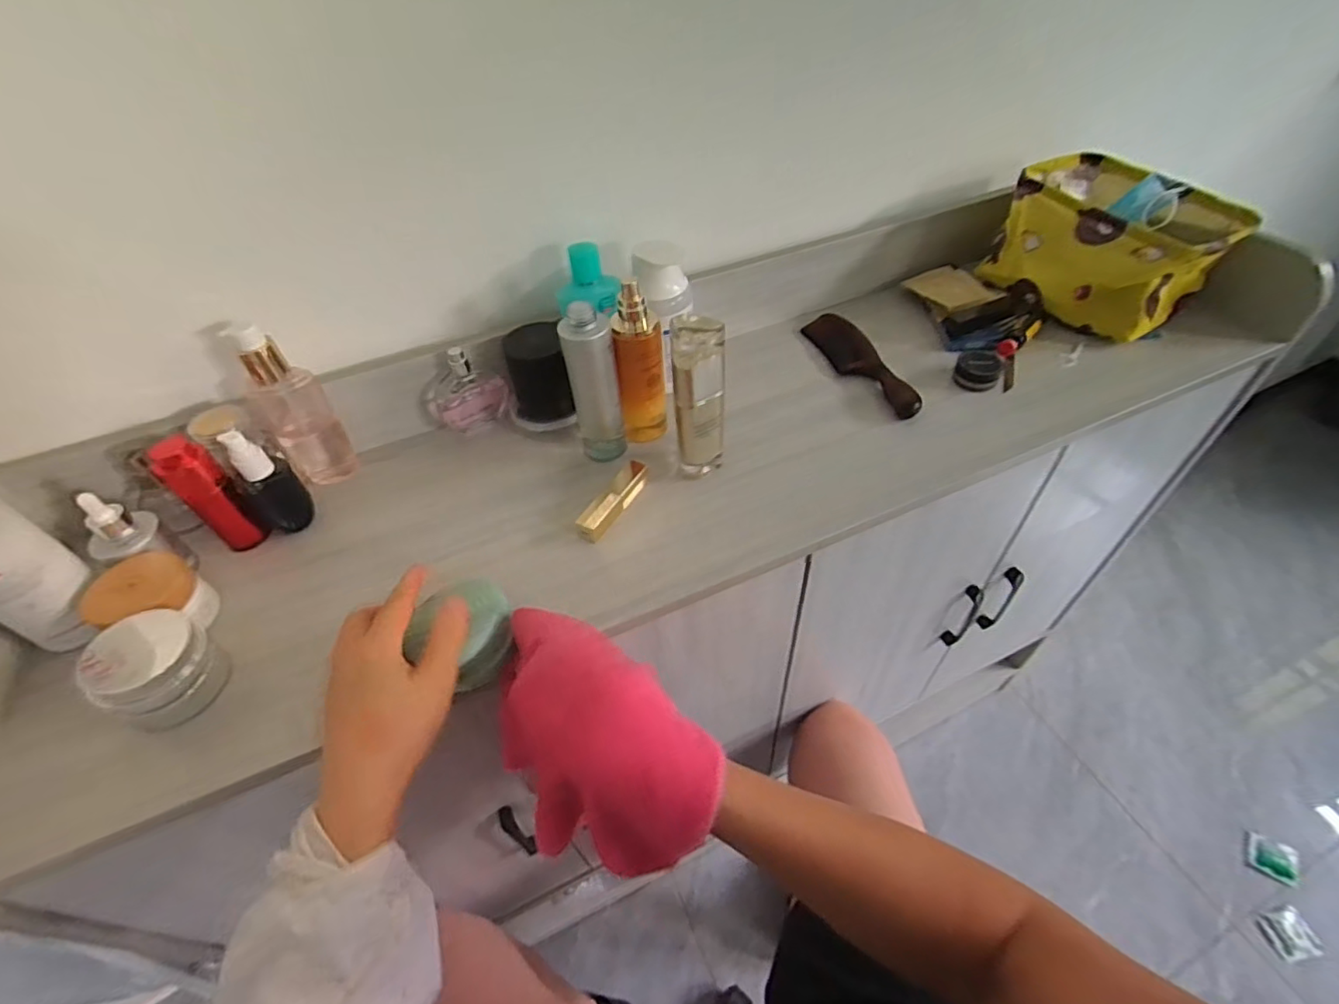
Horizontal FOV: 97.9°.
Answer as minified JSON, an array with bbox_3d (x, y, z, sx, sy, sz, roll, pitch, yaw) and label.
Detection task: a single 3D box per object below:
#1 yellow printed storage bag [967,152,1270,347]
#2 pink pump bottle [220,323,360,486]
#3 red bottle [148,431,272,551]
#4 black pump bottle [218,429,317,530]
[{"bbox_3d":[0.493,-0.295,0.660,0.187,0.107,0.204,-27,52,-19],"label":"yellow printed storage bag"},{"bbox_3d":[-0.328,-0.084,0.506,0.052,0.150,0.049,-35,55,-24],"label":"pink pump bottle"},{"bbox_3d":[-0.372,-0.006,0.479,0.029,0.106,0.039,29,56,26],"label":"red bottle"},{"bbox_3d":[-0.327,-0.015,0.476,0.031,0.089,0.040,34,58,29],"label":"black pump bottle"}]

